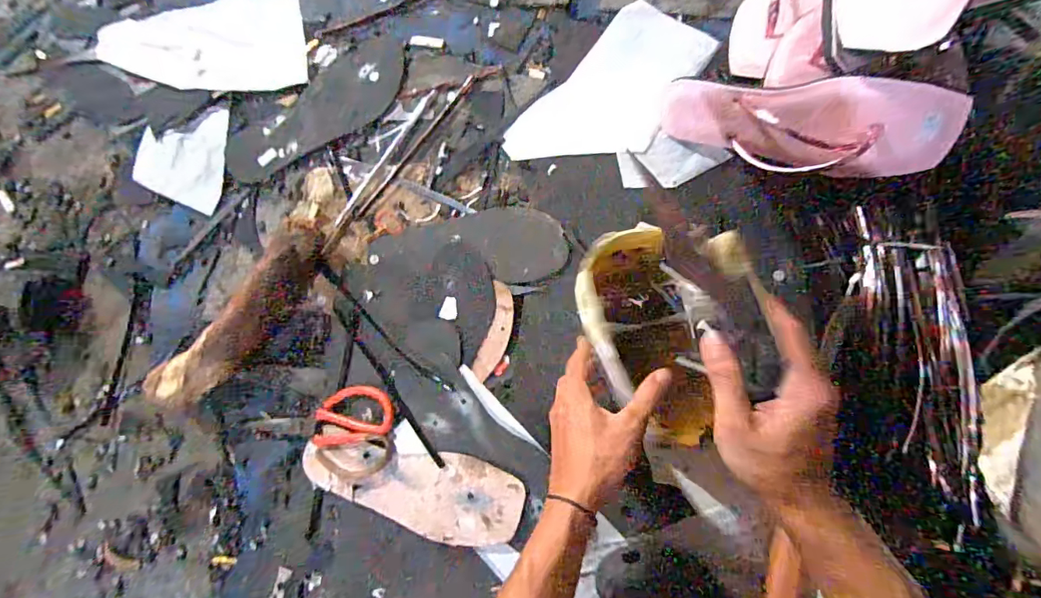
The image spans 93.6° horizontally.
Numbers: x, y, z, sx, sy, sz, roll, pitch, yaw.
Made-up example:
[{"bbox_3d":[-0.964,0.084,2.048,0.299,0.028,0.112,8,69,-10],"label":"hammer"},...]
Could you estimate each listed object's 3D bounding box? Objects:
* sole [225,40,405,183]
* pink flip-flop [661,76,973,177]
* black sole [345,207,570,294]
[{"bbox_3d":[-0.255,-0.235,0.622,0.256,0.011,0.095,-37,82,0],"label":"sole"},{"bbox_3d":[0.257,-0.164,0.472,0.254,0.088,0.025,15,47,35],"label":"pink flip-flop"},{"bbox_3d":[-0.074,-0.059,0.577,0.253,0.017,0.090,-4,83,4],"label":"black sole"}]

